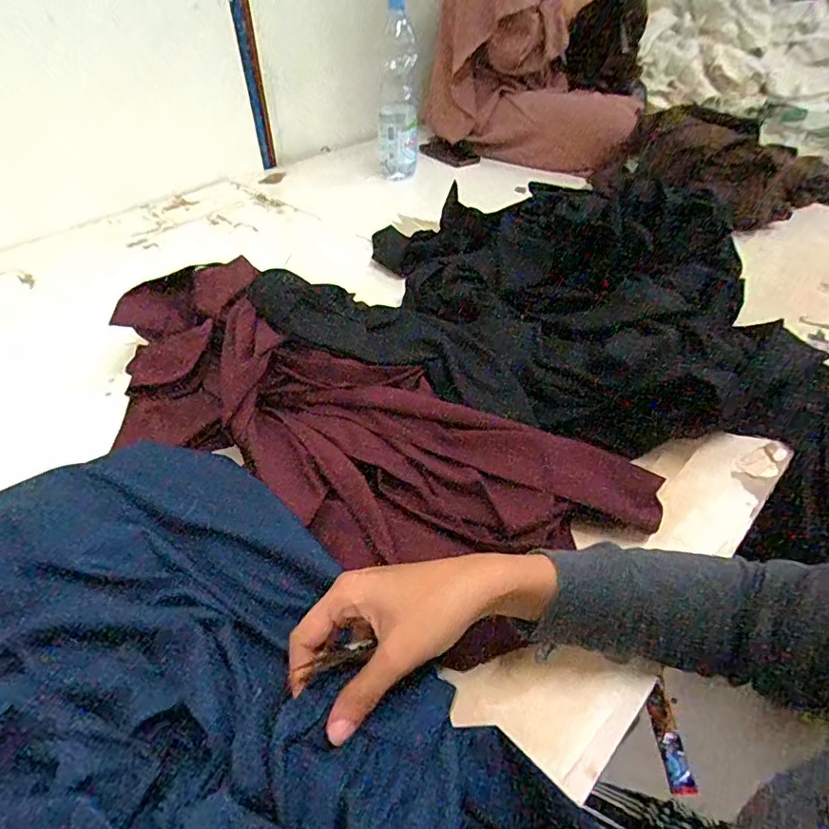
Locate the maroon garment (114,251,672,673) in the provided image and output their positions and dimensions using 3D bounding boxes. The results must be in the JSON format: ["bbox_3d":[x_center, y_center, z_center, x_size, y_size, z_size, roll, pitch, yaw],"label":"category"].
[{"bbox_3d":[-0.093,0.004,0.575,0.641,0.102,0.234,25,48,25],"label":"maroon garment"}]

